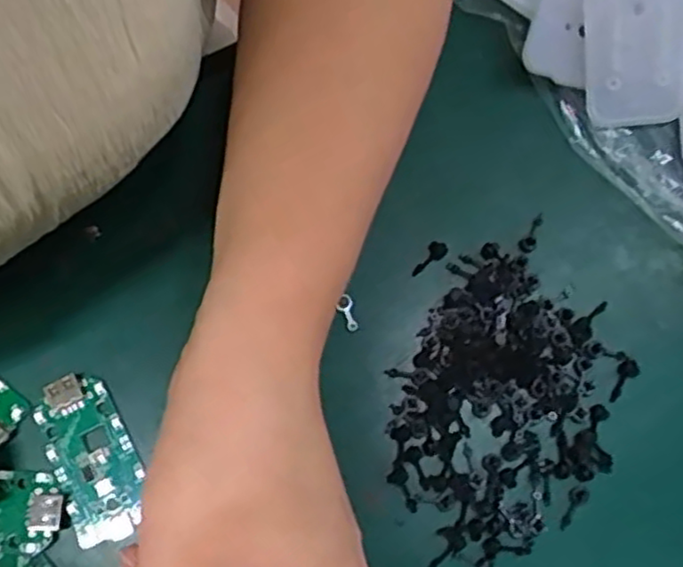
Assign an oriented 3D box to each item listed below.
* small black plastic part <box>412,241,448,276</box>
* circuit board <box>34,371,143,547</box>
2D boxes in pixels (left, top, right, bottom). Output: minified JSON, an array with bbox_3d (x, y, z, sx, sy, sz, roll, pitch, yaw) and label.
[{"bbox_3d":[0.037,-0.009,0.294,0.008,0.005,0.017,32,77,9],"label":"small black plastic part"},{"bbox_3d":[-0.096,0.066,0.272,0.030,0.004,0.063,-23,76,-6],"label":"circuit board"}]

